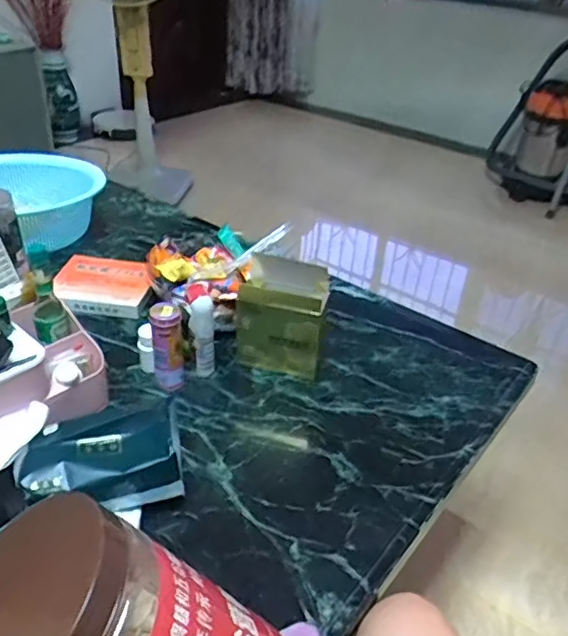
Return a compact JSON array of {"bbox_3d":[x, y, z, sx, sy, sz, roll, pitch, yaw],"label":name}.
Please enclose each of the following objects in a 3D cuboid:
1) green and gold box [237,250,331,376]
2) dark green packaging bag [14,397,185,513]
[{"bbox_3d":[-0.003,-0.003,0.833,0.113,0.150,0.078,5,34,-1],"label":"green and gold box"},{"bbox_3d":[-0.193,0.154,0.642,0.156,0.079,0.093,-5,36,-14],"label":"dark green packaging bag"}]

